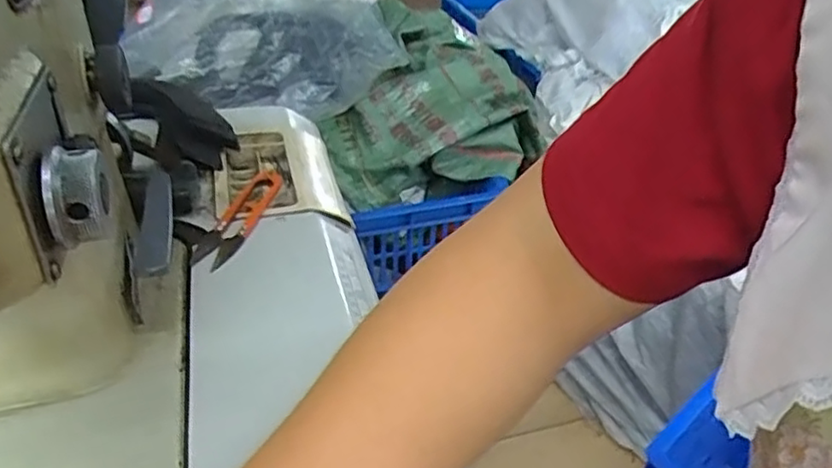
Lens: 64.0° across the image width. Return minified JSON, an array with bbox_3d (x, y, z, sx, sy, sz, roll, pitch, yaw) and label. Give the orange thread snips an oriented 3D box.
[{"bbox_3d":[-0.129,-0.014,0.493,0.026,0.017,0.120,10,33,8],"label":"orange thread snips"}]

